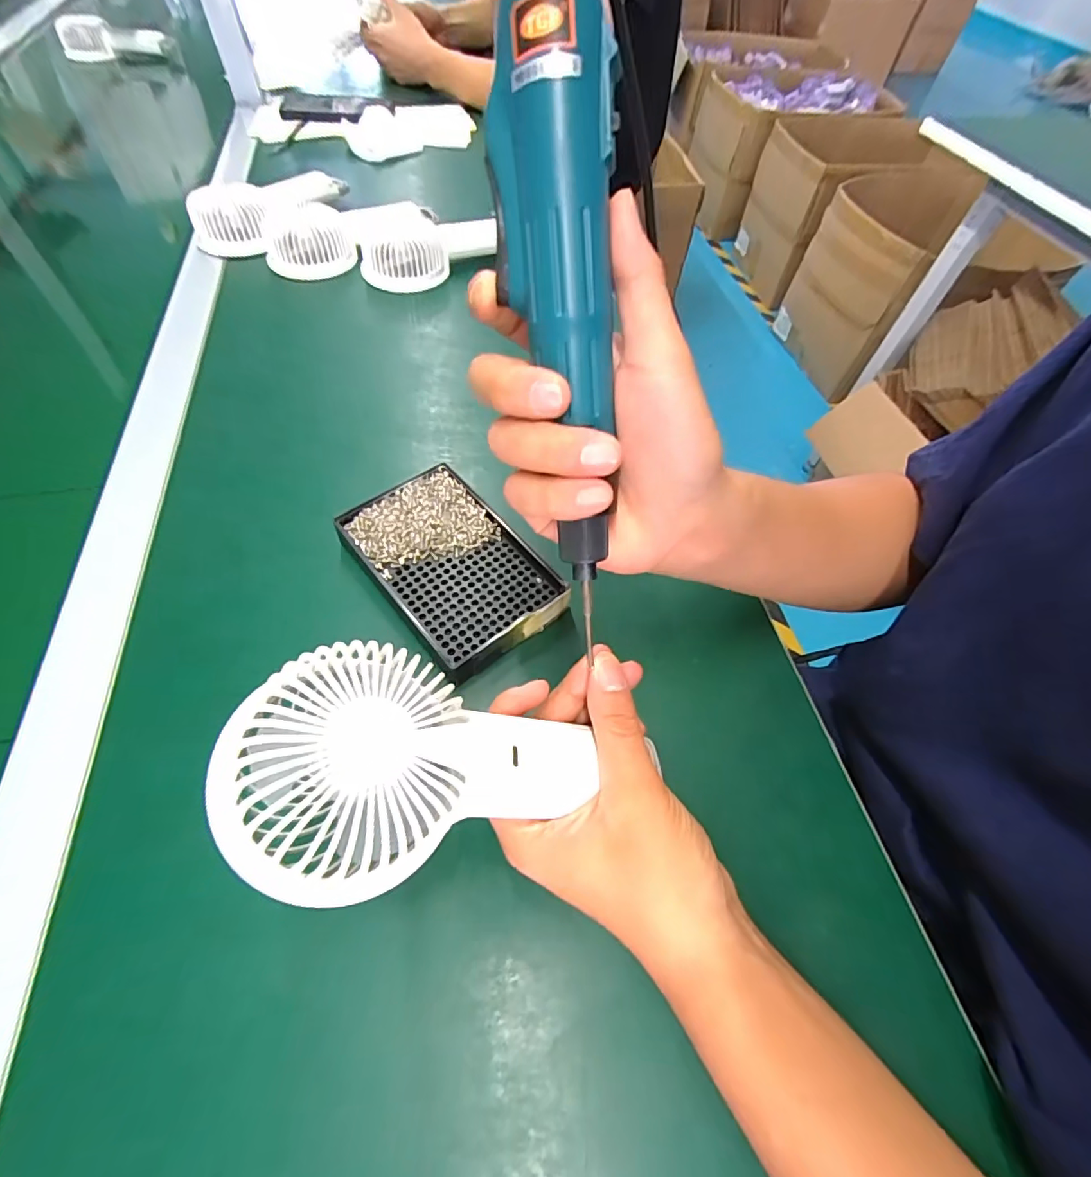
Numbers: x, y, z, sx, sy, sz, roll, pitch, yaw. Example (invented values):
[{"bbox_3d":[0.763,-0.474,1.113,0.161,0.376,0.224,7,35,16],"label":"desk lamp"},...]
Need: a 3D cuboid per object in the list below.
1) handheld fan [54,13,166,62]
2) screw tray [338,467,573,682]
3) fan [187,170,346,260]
[{"bbox_3d":[-0.727,-0.919,0.845,0.175,0.044,0.034,-12,60,-10],"label":"handheld fan"},{"bbox_3d":[-0.061,-0.015,0.330,0.091,0.022,0.138,-36,67,-22],"label":"screw tray"},{"bbox_3d":[-0.297,-0.424,0.557,0.062,0.050,0.185,37,64,18],"label":"fan"}]

